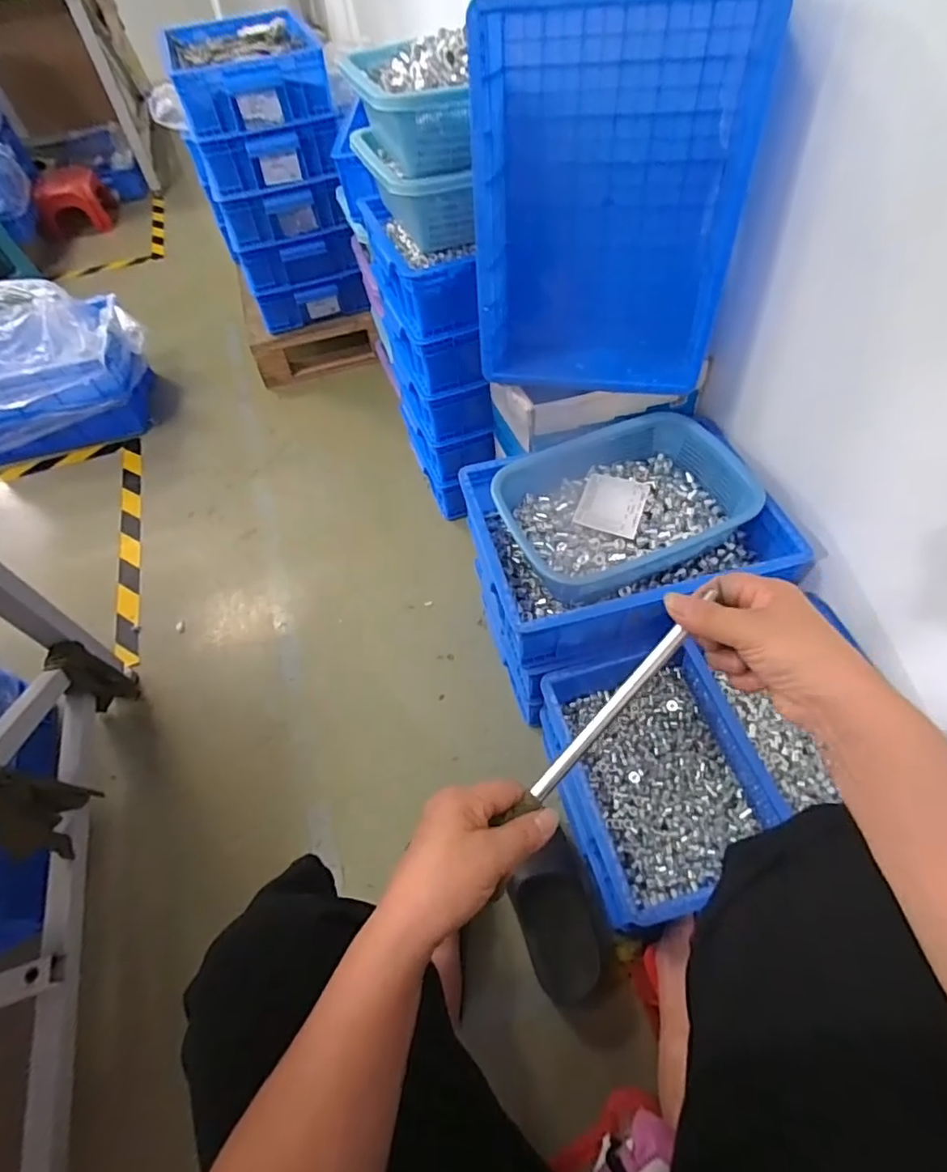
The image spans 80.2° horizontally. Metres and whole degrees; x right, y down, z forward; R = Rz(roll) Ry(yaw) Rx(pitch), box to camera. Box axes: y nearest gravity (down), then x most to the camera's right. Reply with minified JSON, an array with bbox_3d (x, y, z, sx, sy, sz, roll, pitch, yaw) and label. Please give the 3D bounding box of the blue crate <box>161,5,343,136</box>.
[{"bbox_3d":[-0.495,-1.131,1.234,0.309,0.112,0.362,-19,56,-9],"label":"blue crate"}]

